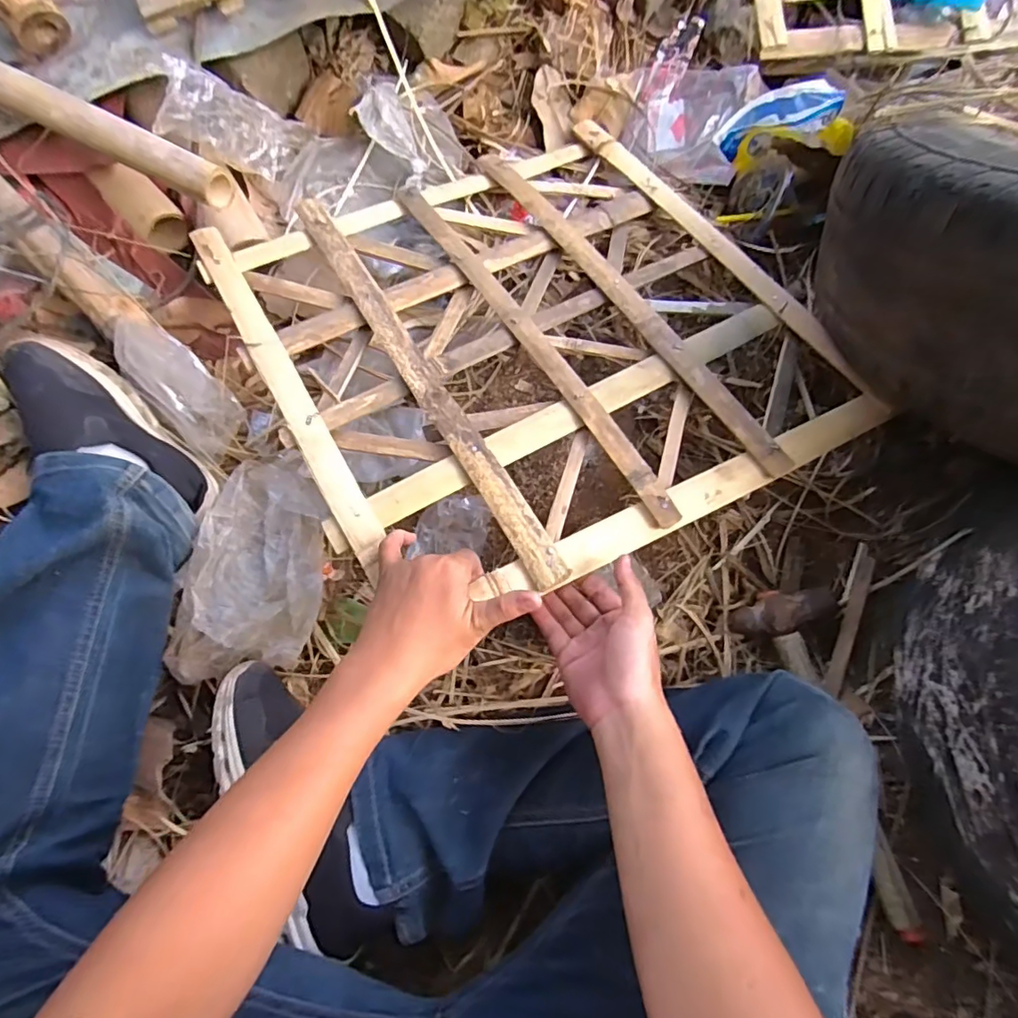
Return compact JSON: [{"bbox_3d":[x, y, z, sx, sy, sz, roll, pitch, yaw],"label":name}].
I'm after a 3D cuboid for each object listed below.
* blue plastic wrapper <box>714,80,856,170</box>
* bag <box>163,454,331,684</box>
[{"bbox_3d":[0.308,-0.428,0.625,0.137,0.071,0.040,8,75,28],"label":"blue plastic wrapper"},{"bbox_3d":[-0.247,0.055,0.545,0.134,0.034,0.220,9,76,3],"label":"bag"}]

